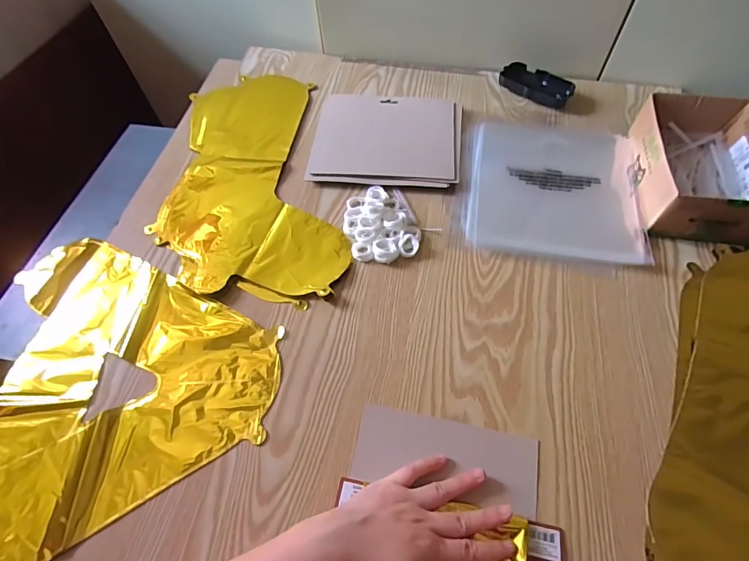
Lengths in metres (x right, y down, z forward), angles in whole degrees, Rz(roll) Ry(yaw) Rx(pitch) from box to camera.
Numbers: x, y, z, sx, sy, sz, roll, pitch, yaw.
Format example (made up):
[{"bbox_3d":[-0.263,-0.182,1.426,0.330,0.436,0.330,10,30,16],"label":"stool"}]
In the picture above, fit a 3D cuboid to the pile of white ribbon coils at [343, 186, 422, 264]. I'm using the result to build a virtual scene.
[{"bbox_3d":[0.005,-0.072,0.506,0.081,0.024,0.108,-15,59,-7],"label":"pile of white ribbon coils"}]

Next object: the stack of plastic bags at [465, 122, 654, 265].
[{"bbox_3d":[0.233,-0.129,0.538,0.206,0.013,0.228,8,59,8],"label":"stack of plastic bags"}]

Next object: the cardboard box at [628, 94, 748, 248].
[{"bbox_3d":[0.404,-0.141,0.514,0.128,0.070,0.189,8,59,7],"label":"cardboard box"}]

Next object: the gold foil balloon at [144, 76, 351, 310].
[{"bbox_3d":[-0.171,-0.149,0.573,0.228,0.009,0.416,-7,58,-2],"label":"gold foil balloon"}]

